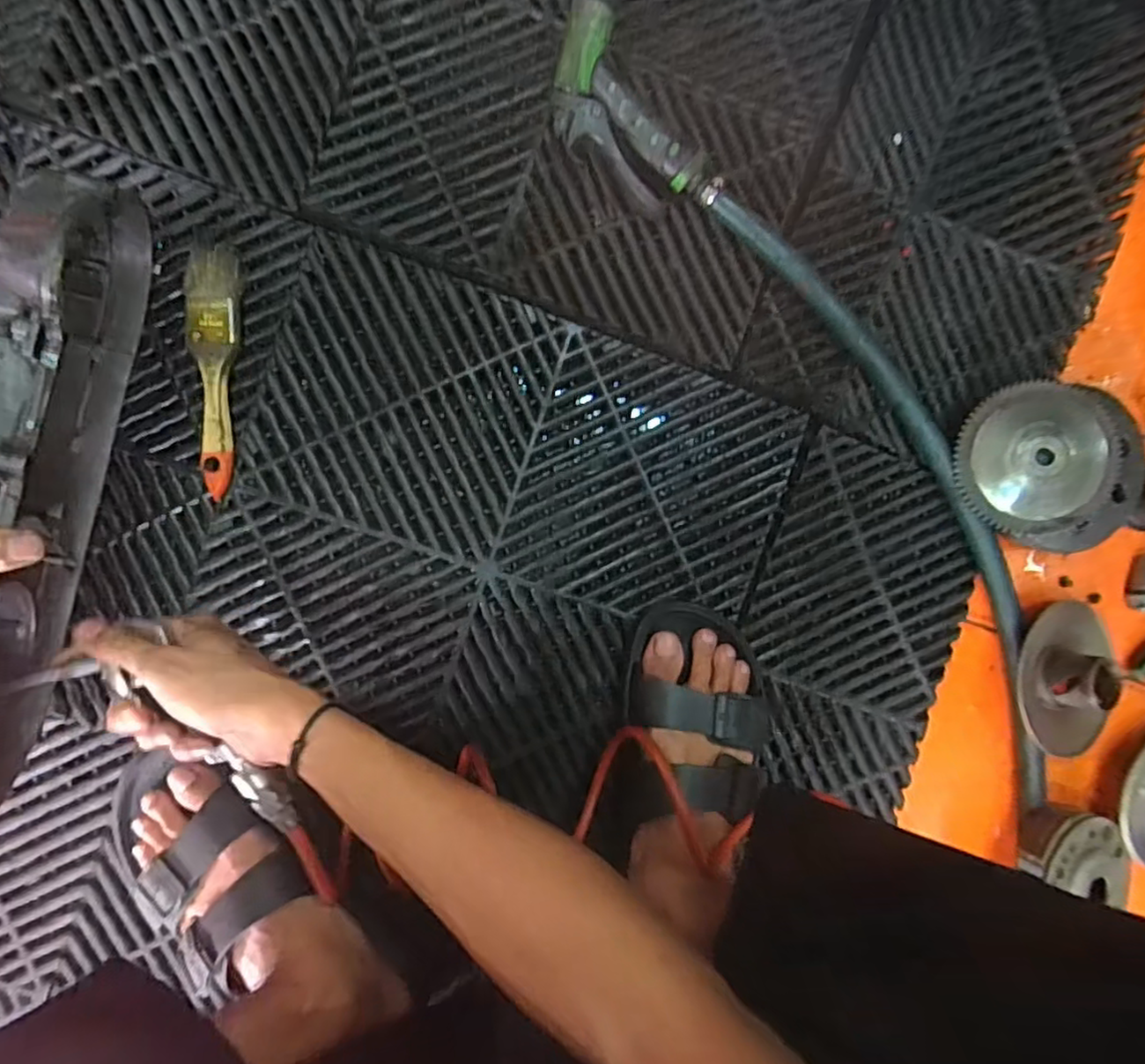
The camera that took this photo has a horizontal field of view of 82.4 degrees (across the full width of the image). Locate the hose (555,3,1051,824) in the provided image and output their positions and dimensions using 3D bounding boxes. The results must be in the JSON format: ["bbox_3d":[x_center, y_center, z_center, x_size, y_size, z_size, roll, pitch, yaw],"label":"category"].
[{"bbox_3d":[0.225,-0.082,0.513,0.133,0.050,0.751,-37,96,-3],"label":"hose"}]

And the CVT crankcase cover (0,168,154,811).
[{"bbox_3d":[-0.332,-0.016,0.396,0.075,0.163,0.389,12,91,-7],"label":"CVT crankcase cover"}]

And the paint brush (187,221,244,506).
[{"bbox_3d":[-0.264,-0.123,0.479,0.036,0.020,0.187,4,92,-6],"label":"paint brush"}]

